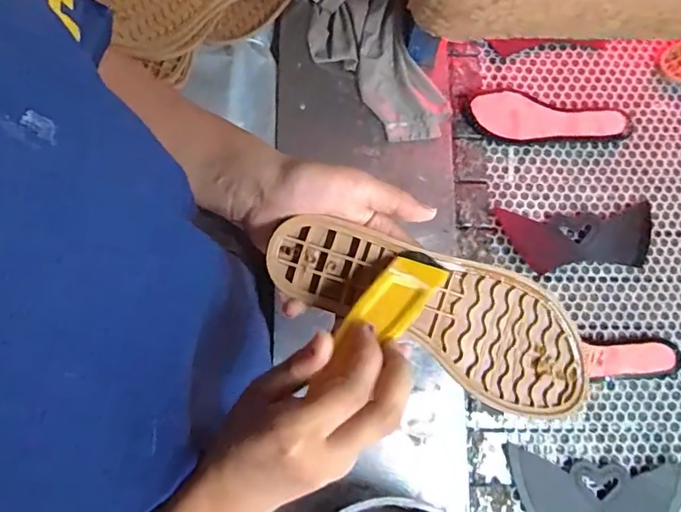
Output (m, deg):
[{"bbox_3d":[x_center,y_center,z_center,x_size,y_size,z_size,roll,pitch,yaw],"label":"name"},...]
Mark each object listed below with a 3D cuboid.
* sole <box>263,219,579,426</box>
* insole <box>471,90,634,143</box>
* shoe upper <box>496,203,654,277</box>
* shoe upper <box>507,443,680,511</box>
[{"bbox_3d":[0.069,0.038,0.350,0.238,0.016,0.083,24,78,-12],"label":"sole"},{"bbox_3d":[0.298,-0.189,0.737,0.229,0.015,0.078,12,78,2],"label":"insole"},{"bbox_3d":[0.327,-0.024,0.712,0.210,0.004,0.086,-2,78,-1],"label":"shoe upper"},{"bbox_3d":[0.318,0.296,0.639,0.215,0.011,0.090,8,78,-2],"label":"shoe upper"}]

